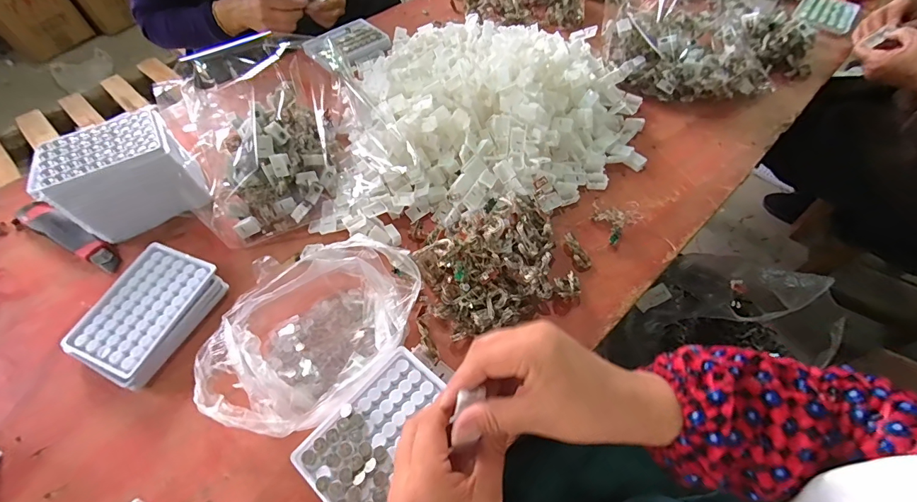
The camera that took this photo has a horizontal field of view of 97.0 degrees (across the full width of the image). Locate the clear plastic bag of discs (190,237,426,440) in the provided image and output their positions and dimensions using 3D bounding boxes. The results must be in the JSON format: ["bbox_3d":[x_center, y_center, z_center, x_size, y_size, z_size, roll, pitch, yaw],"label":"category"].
[{"bbox_3d":[-0.142,0.075,0.403,0.157,0.057,0.216,30,62,20],"label":"clear plastic bag of discs"}]

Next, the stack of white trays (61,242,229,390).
[{"bbox_3d":[-0.328,0.065,0.431,0.100,0.032,0.133,19,59,14],"label":"stack of white trays"}]

